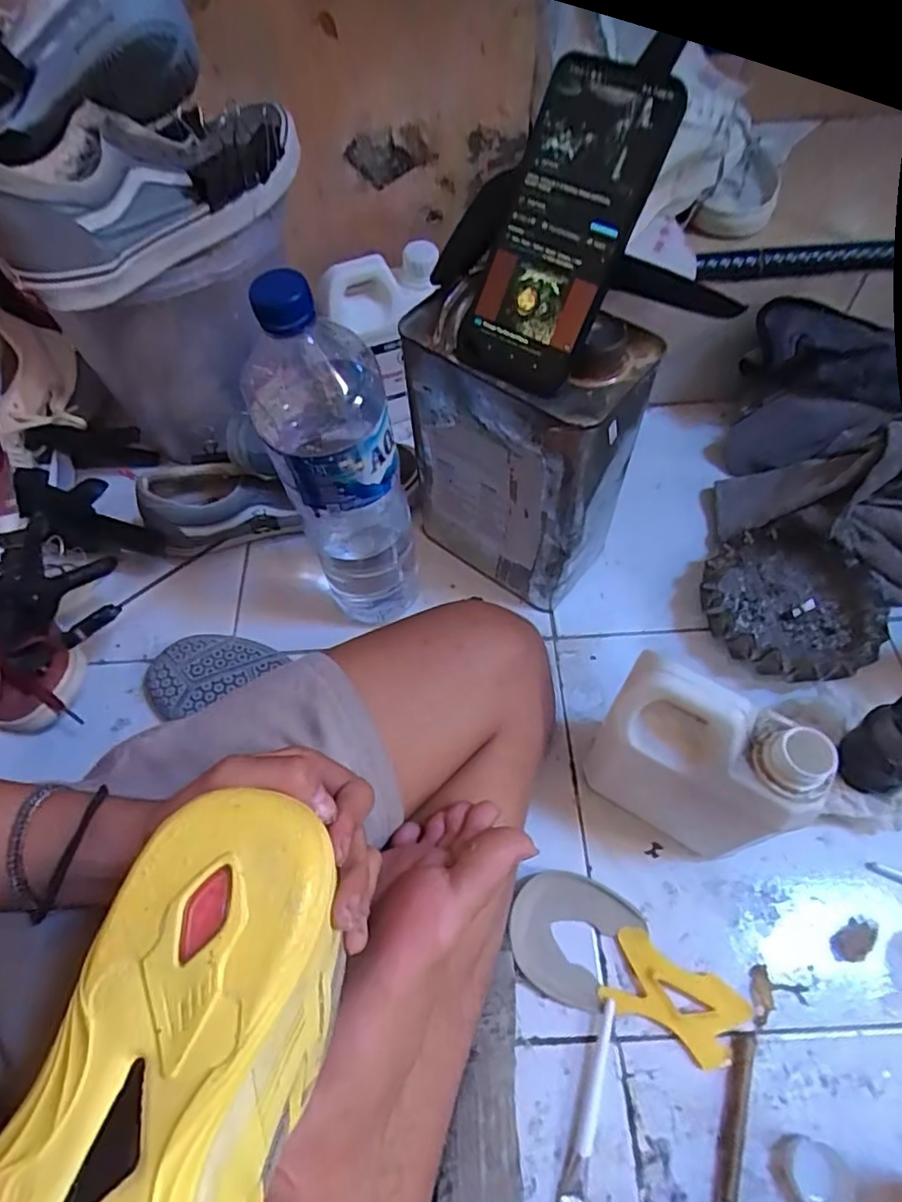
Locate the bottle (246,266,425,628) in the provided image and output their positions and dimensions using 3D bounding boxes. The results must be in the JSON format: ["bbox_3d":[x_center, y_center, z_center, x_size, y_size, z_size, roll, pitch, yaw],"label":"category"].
[{"bbox_3d":[-0.078,-0.087,0.445,0.086,0.302,0.084,-12,60,-5],"label":"bottle"}]

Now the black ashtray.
[{"bbox_3d":[0.300,0.005,0.541,0.153,0.044,0.142,-1,60,2],"label":"black ashtray"}]

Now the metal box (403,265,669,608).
[{"bbox_3d":[0.054,-0.121,0.507,0.172,0.245,0.102,33,66,19],"label":"metal box"}]

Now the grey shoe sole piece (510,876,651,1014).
[{"bbox_3d":[0.082,0.234,0.429,0.079,0.009,0.079,27,64,17],"label":"grey shoe sole piece"}]

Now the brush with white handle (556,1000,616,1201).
[{"bbox_3d":[0.083,0.328,0.378,0.016,0.009,0.138,16,62,11],"label":"brush with white handle"}]

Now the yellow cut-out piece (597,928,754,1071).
[{"bbox_3d":[0.151,0.270,0.411,0.089,0.008,0.052,29,65,17],"label":"yellow cut-out piece"}]

